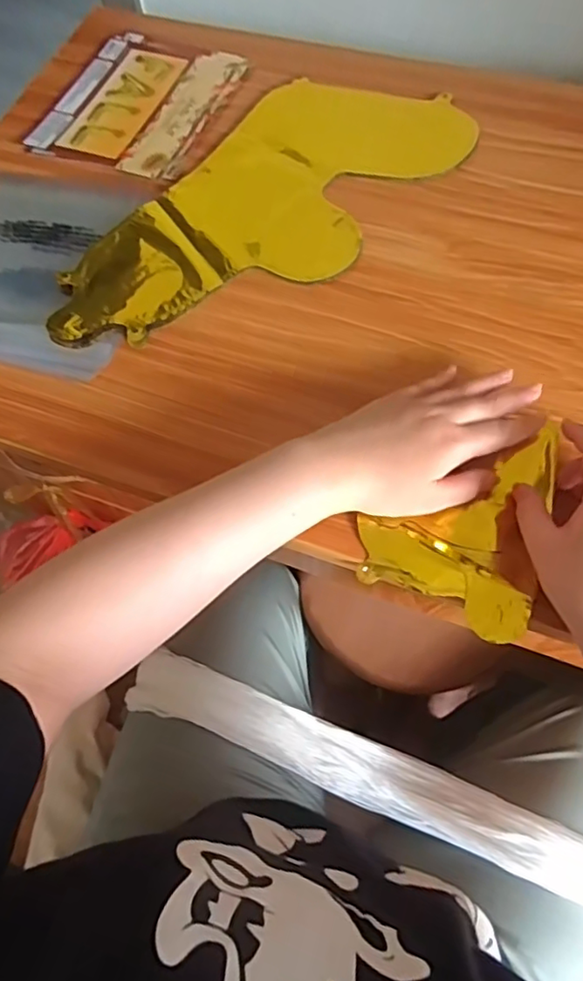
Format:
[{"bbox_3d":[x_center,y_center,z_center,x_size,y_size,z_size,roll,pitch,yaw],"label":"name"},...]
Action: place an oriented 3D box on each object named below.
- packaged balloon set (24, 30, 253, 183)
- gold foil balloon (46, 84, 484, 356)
[{"bbox_3d":[-0.159,-0.409,0.624,0.167,0.009,0.193,19,68,11],"label":"packaged balloon set"},{"bbox_3d":[-0.032,-0.257,0.537,0.191,0.026,0.403,39,73,18],"label":"gold foil balloon"}]

